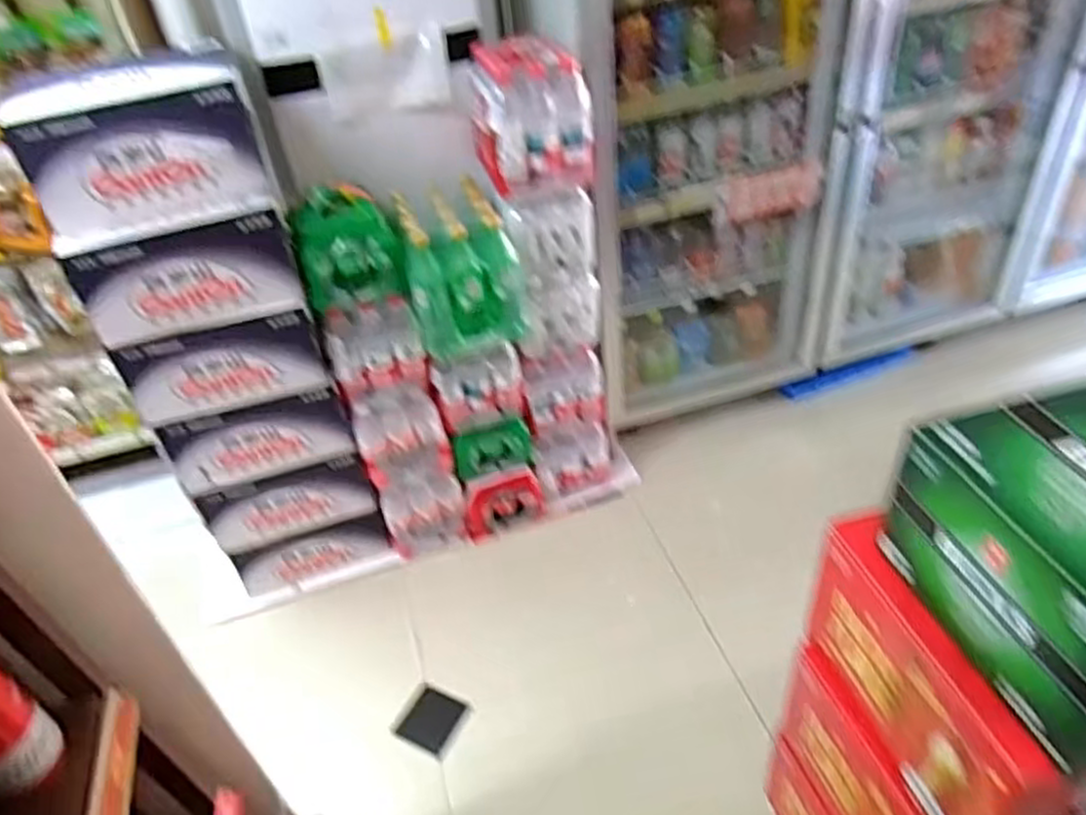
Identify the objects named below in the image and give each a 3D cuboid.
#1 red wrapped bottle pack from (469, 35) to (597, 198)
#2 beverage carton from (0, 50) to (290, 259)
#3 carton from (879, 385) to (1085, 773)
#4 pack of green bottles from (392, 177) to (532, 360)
[{"bbox_3d":[-0.023,-0.556,1.428,0.206,0.232,0.225,-9,38,-4],"label":"red wrapped bottle pack"},{"bbox_3d":[-0.656,-0.446,1.264,0.361,0.239,0.275,-18,40,-15],"label":"beverage carton"},{"bbox_3d":[0.486,0.136,0.679,0.198,0.168,0.269,-14,39,-9],"label":"carton"},{"bbox_3d":[-0.164,-0.279,1.525,0.217,0.285,0.236,-13,39,-9],"label":"pack of green bottles"}]

